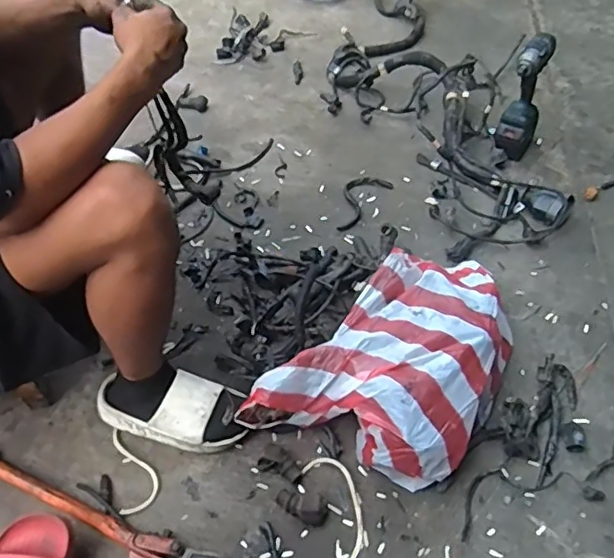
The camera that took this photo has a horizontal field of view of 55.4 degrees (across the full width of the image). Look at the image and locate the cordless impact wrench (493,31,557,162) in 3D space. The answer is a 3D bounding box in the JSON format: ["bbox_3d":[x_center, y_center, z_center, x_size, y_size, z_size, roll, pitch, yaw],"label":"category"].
[{"bbox_3d":[0.508,-0.425,1.368,0.085,0.244,0.138,19,56,19],"label":"cordless impact wrench"}]

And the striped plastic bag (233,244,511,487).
[{"bbox_3d":[0.170,0.143,0.984,0.300,0.178,0.478,36,58,22],"label":"striped plastic bag"}]

